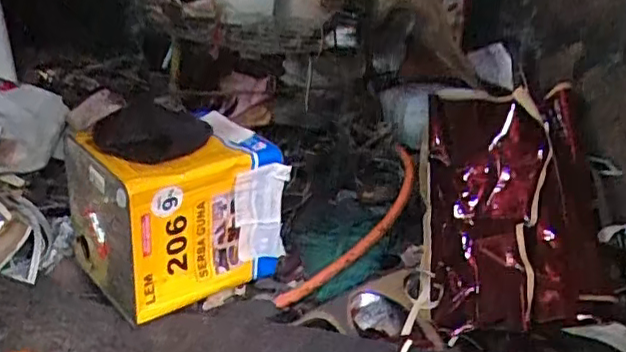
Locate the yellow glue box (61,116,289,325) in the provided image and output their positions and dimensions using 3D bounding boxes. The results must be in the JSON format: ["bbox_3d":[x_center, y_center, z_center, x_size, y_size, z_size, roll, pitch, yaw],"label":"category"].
[{"bbox_3d":[-0.214,0.058,0.990,0.280,0.250,0.223,-9,20,-40],"label":"yellow glue box"}]

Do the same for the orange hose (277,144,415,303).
[{"bbox_3d":[0.063,0.090,1.031,0.033,0.146,0.370,22,52,41],"label":"orange hose"}]

